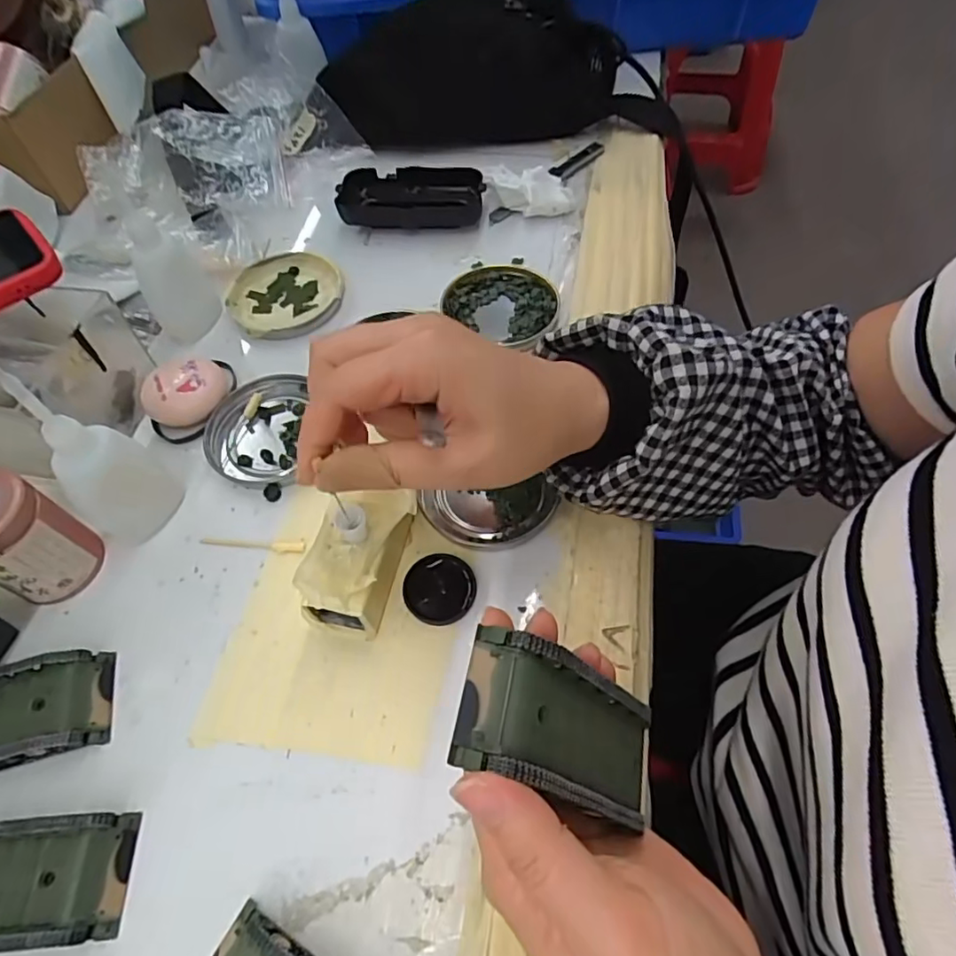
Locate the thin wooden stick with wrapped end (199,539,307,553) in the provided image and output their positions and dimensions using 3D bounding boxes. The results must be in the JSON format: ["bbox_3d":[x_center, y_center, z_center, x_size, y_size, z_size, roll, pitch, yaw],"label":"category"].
[{"bbox_3d":[-0.122,0.036,0.317,0.058,0.004,0.006,3,58,5],"label":"thin wooden stick with wrapped end"}]

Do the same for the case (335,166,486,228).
[{"bbox_3d":[-0.052,-0.218,0.459,0.110,0.025,0.050,0,58,3],"label":"case"}]

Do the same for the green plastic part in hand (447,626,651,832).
[{"bbox_3d":[0.033,0.086,0.199,0.020,0.089,0.042,-21,46,41],"label":"green plastic part in hand"}]

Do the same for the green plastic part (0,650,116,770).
[{"bbox_3d":[-0.220,0.111,0.264,0.096,0.019,0.046,-14,58,-6],"label":"green plastic part"}]

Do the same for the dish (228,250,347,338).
[{"bbox_3d":[-0.138,-0.132,0.420,0.078,0.013,0.075,-1,58,2],"label":"dish"}]

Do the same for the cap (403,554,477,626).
[{"bbox_3d":[-0.019,0.055,0.295,0.035,0.005,0.035,-1,58,2],"label":"cap"}]

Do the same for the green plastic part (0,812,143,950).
[{"bbox_3d":[-0.192,0.161,0.233,0.096,0.017,0.042,-4,58,0],"label":"green plastic part"}]

